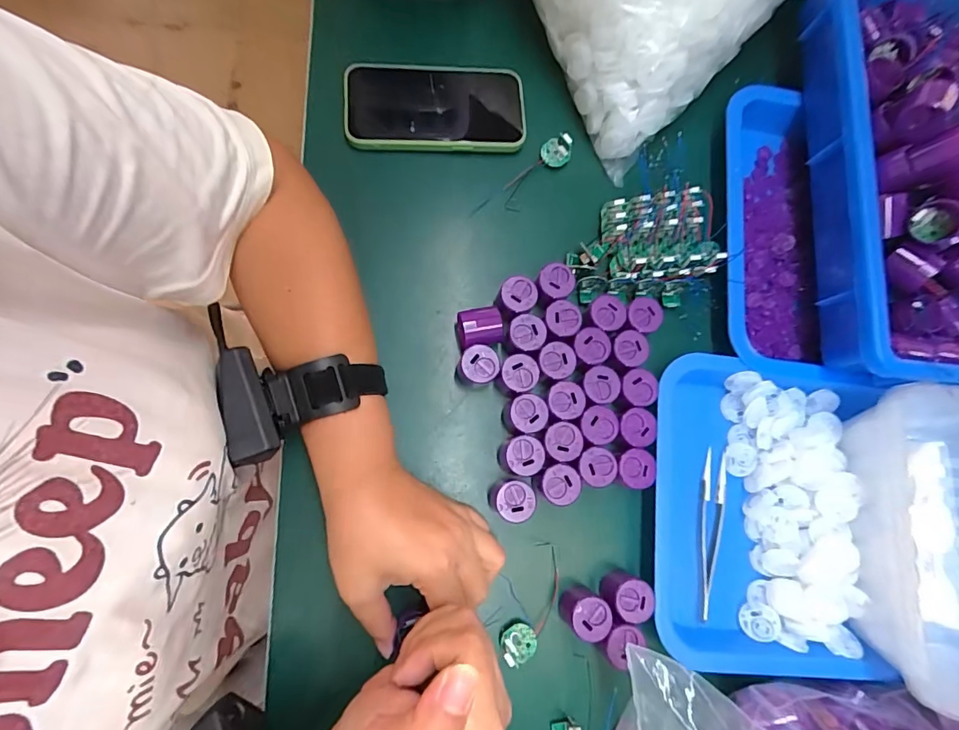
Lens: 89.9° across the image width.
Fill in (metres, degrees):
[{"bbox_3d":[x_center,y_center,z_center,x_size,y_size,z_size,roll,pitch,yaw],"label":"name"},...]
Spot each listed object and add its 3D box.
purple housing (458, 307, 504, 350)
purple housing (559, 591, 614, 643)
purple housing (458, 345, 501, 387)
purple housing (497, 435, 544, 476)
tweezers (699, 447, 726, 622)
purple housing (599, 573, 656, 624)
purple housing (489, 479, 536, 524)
[{"bbox_3d":[0.000,-0.027,0.369,0.034,0.024,0.026,-14,81,-10],"label":"purple housing"},{"bbox_3d":[0.075,0.175,0.339,0.029,0.031,0.026,30,77,-1],"label":"purple housing"},{"bbox_3d":[-0.001,0.002,0.360,0.031,0.031,0.027,3,79,-7],"label":"purple housing"},{"bbox_3d":[0.030,0.068,0.353,0.030,0.032,0.027,1,79,-7],"label":"purple housing"},{"bbox_3d":[0.176,0.128,0.368,0.021,0.009,0.123,13,78,-5],"label":"tweezers"},{"bbox_3d":[0.105,0.166,0.344,0.030,0.029,0.030,1,79,-7],"label":"purple housing"},{"bbox_3d":[0.023,0.097,0.346,0.031,0.033,0.027,18,77,-3],"label":"purple housing"}]

